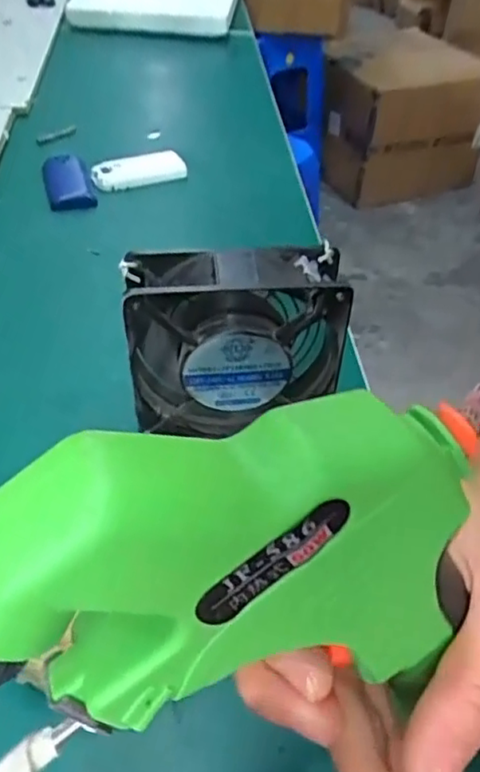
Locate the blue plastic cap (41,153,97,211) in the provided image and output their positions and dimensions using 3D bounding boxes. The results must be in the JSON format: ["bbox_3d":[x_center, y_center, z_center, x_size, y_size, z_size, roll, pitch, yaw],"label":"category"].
[{"bbox_3d":[-0.171,-0.203,0.615,0.045,0.016,0.086,-12,47,-14],"label":"blue plastic cap"}]

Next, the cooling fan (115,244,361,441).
[{"bbox_3d":[-0.003,-0.020,0.367,0.121,0.121,0.041,-3,45,-6],"label":"cooling fan"}]

